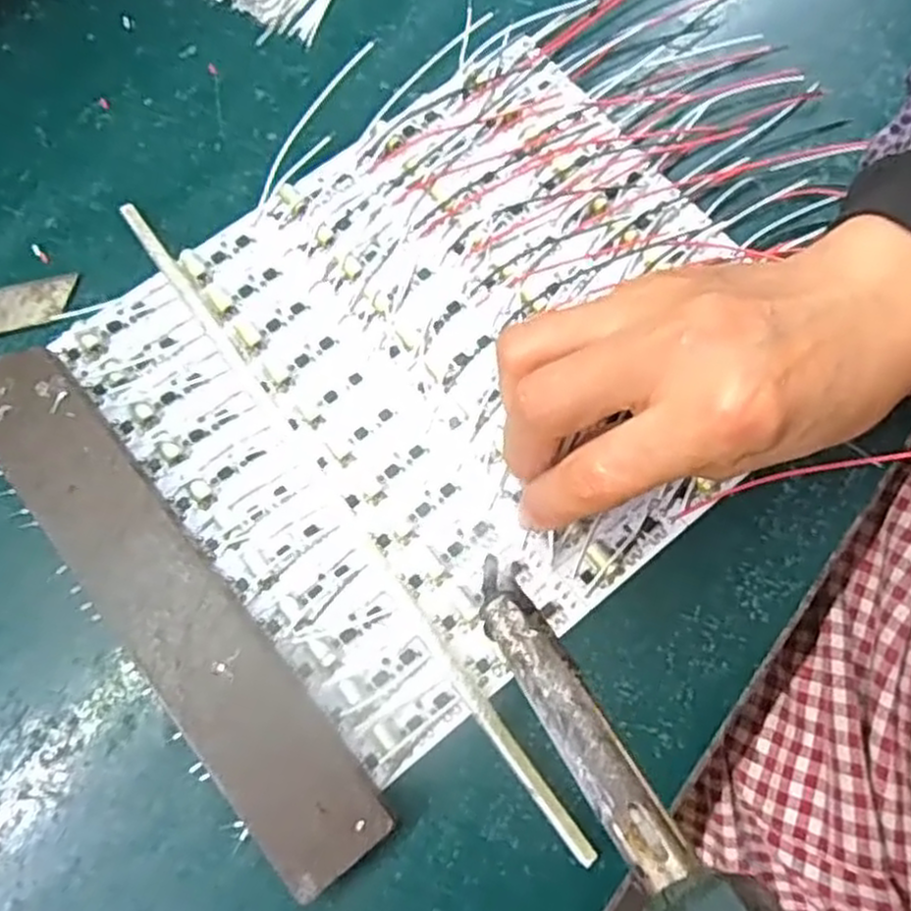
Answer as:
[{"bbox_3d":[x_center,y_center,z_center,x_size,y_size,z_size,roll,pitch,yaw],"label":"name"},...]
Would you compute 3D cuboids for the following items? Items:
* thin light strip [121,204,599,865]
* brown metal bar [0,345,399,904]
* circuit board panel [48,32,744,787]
[{"bbox_3d":[-0.042,0.014,0.267,0.008,0.007,0.274,-35,77,-11],"label":"thin light strip"},{"bbox_3d":[-0.093,0.046,0.250,0.035,0.018,0.197,-38,77,-11],"label":"brown metal bar"},{"bbox_3d":[0.002,-0.037,0.285,0.226,0.008,0.193,-39,77,-11],"label":"circuit board panel"}]

